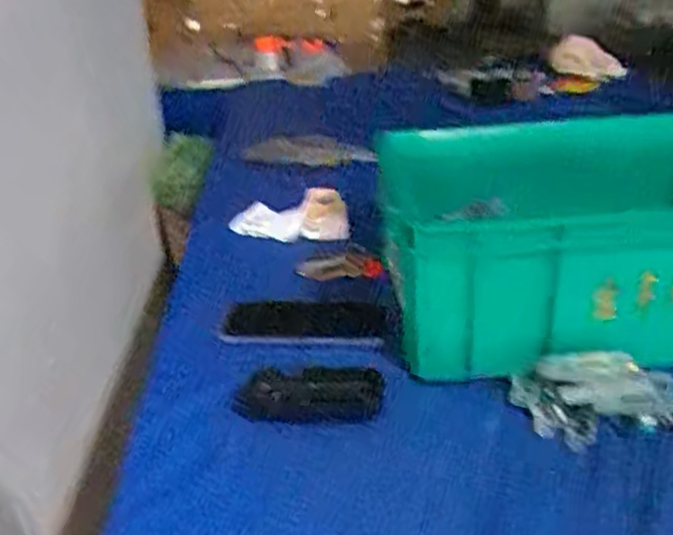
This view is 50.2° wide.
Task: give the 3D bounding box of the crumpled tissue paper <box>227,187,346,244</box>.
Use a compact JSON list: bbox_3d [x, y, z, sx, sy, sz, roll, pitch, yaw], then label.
[{"bbox_3d":[-0.062,-0.071,0.965,0.153,0.052,0.086,15,30,35],"label":"crumpled tissue paper"}]

